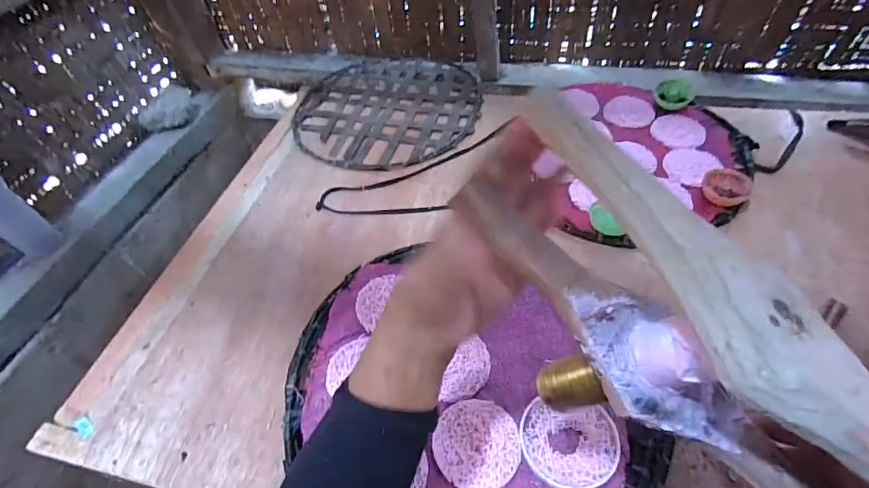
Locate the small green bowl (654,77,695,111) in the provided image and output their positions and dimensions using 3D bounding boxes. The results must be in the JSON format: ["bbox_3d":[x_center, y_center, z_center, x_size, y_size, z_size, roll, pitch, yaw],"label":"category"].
[{"bbox_3d":[0.410,-0.257,0.737,0.060,0.025,0.064,-2,53,3],"label":"small green bowl"}]

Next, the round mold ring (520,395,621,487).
[{"bbox_3d":[0.126,0.185,0.400,0.090,0.004,0.079,6,54,9],"label":"round mold ring"}]

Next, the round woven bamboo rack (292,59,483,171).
[{"bbox_3d":[-0.087,-0.246,0.778,0.323,0.008,0.301,-2,53,3],"label":"round woven bamboo rack"}]

